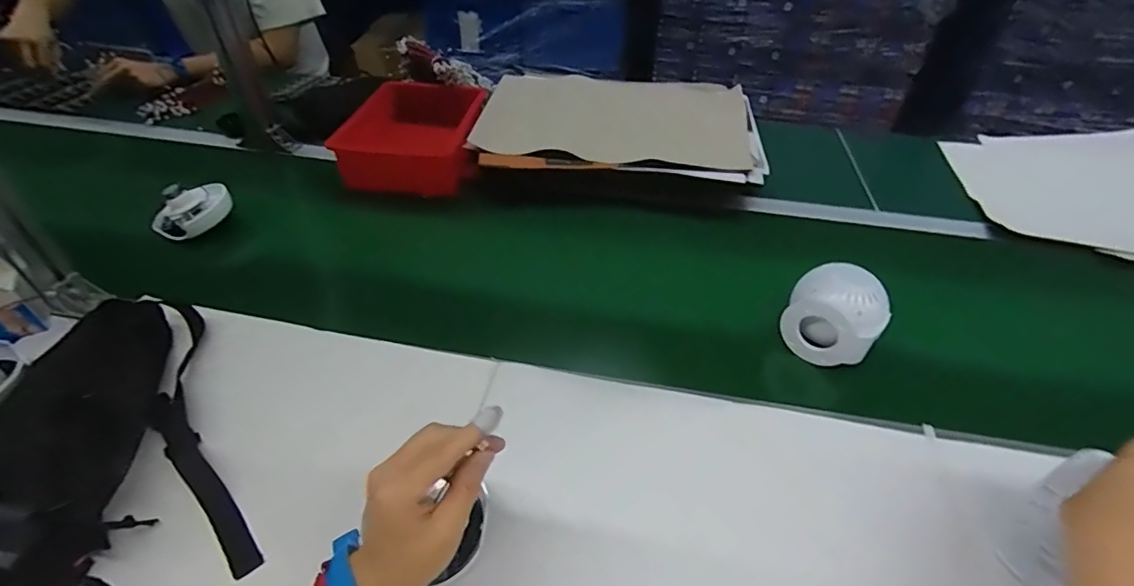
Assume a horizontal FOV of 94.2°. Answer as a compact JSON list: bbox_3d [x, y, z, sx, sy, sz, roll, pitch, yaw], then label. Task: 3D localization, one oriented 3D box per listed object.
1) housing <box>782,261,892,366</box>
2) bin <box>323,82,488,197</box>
[{"bbox_3d":[0.327,0.030,0.651,0.108,0.098,0.098,31,49,27],"label":"housing"},{"bbox_3d":[-0.269,-0.283,0.941,0.218,0.089,0.283,2,42,-2],"label":"bin"}]

